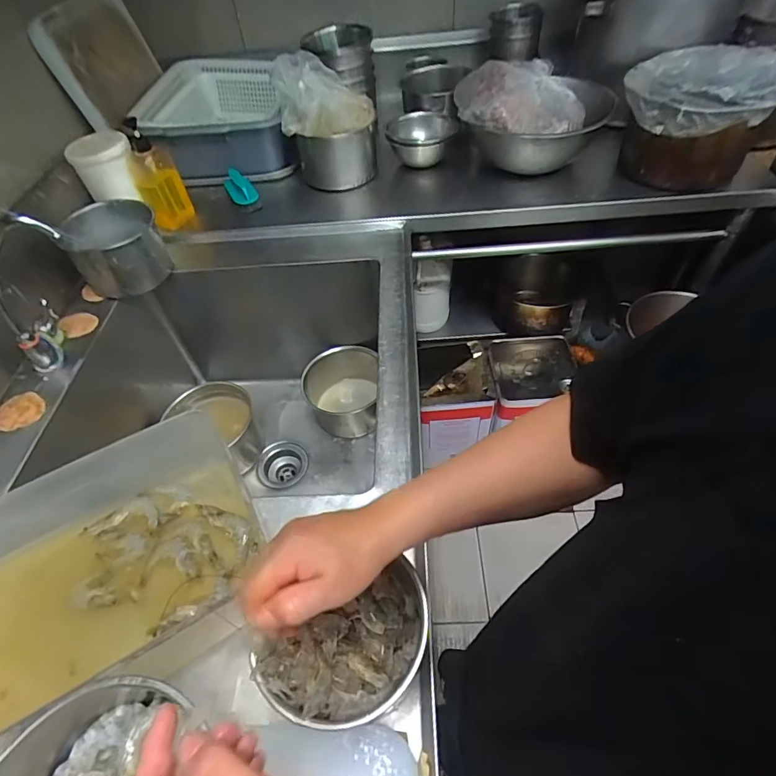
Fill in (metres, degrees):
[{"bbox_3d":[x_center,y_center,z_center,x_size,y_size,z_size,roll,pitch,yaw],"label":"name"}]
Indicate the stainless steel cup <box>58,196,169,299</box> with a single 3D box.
[{"bbox_3d":[-0.516,-0.265,0.878,0.154,0.126,0.141,-3,50,3],"label":"stainless steel cup"}]

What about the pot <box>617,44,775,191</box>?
[{"bbox_3d":[0.613,-0.529,0.900,0.285,0.212,0.236,20,55,20],"label":"pot"}]

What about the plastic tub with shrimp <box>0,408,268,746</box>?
[{"bbox_3d":[-0.341,0.201,0.495,0.345,0.095,0.209,-30,54,-18],"label":"plastic tub with shrimp"}]

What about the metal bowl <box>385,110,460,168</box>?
[{"bbox_3d":[0.079,-0.582,1.058,0.157,0.081,0.169,-3,50,3],"label":"metal bowl"}]

